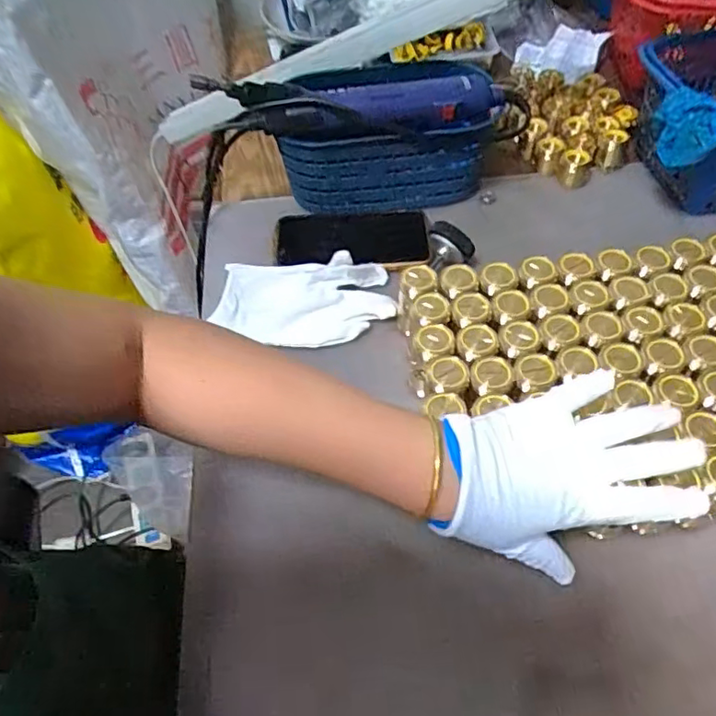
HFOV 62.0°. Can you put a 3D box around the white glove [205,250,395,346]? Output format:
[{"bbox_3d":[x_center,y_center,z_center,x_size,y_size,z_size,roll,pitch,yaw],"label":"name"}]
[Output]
[{"bbox_3d":[-0.050,-0.054,0.536,0.156,0.024,0.080,-2,54,-1],"label":"white glove"}]

